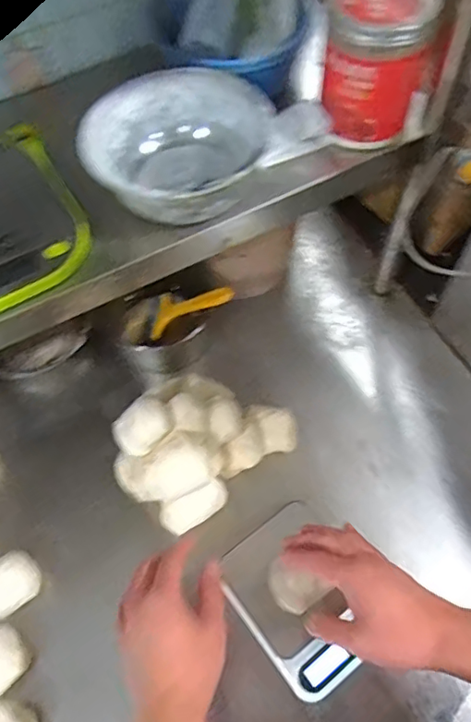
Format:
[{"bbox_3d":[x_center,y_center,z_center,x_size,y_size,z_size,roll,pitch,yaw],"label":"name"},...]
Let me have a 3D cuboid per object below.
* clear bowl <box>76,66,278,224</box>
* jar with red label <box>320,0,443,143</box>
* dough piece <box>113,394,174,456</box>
[{"bbox_3d":[-0.054,-0.193,0.510,0.151,0.067,0.148,-1,62,2],"label":"clear bowl"},{"bbox_3d":[0.126,-0.277,0.504,0.089,0.103,0.084,-1,62,2],"label":"jar with red label"},{"bbox_3d":[-0.107,0.075,0.634,0.065,0.035,0.049,-34,66,-14],"label":"dough piece"}]

